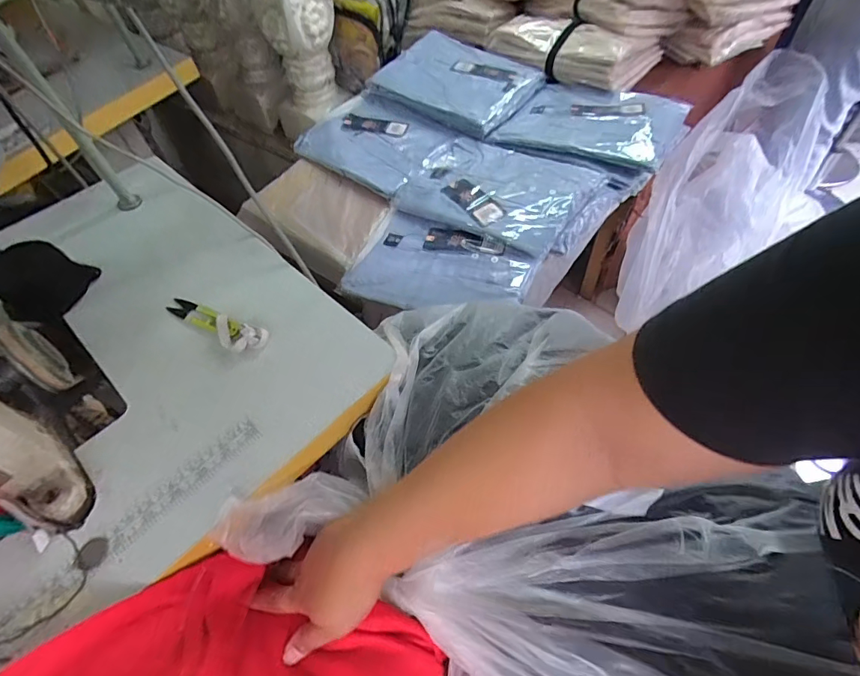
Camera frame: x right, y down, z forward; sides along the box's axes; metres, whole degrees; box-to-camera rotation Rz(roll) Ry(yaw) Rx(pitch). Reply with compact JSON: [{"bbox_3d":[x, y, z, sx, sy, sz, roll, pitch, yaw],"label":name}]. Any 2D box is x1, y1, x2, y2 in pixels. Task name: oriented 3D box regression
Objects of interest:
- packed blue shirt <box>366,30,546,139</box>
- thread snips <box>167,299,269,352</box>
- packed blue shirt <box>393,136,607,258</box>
[{"bbox_3d":[0.045,-0.516,0.913,0.329,0.033,0.232,37,65,27],"label":"packed blue shirt"},{"bbox_3d":[-0.231,-0.017,0.489,0.129,0.020,0.034,19,57,18],"label":"thread snips"},{"bbox_3d":[0.101,-0.241,0.725,0.293,0.037,0.214,30,61,24],"label":"packed blue shirt"}]

